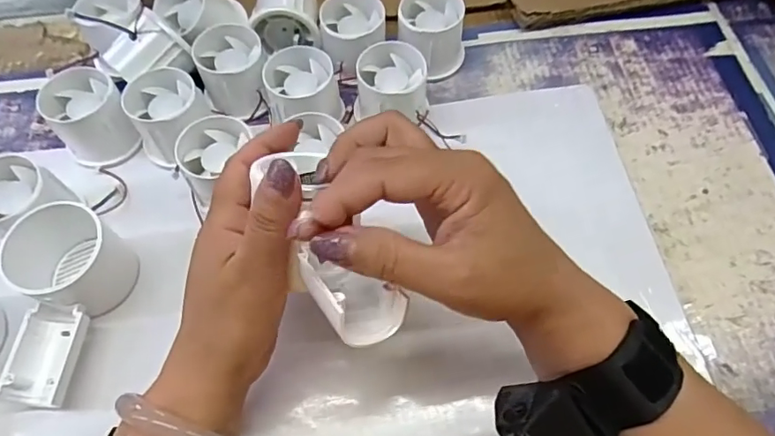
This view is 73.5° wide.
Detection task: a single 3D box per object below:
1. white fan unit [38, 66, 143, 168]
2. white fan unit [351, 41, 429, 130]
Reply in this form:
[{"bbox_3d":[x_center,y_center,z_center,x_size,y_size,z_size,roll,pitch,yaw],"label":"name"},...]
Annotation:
[{"bbox_3d":[-0.217,-0.072,0.383,0.053,0.050,0.063,-35,68,-16],"label":"white fan unit"},{"bbox_3d":[0.004,-0.095,0.390,0.054,0.046,0.054,-2,63,0],"label":"white fan unit"}]

